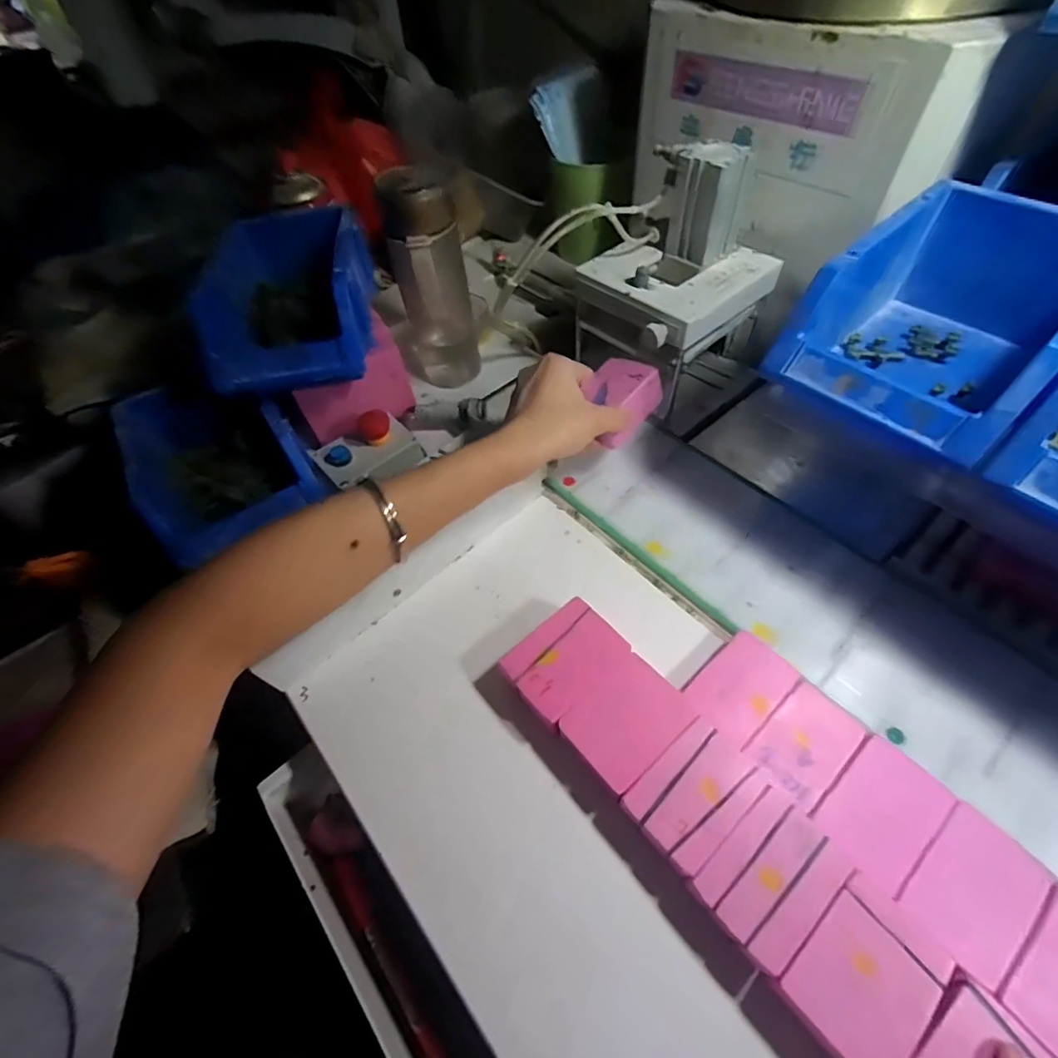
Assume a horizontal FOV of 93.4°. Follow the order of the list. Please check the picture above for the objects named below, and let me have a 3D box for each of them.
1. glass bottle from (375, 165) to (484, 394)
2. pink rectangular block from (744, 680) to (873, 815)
[{"bbox_3d":[-0.095,-0.224,0.483,0.075,0.191,0.063,-11,54,-3],"label":"glass bottle"},{"bbox_3d":[0.164,0.127,0.296,0.070,0.008,0.043,-35,59,-25],"label":"pink rectangular block"}]

